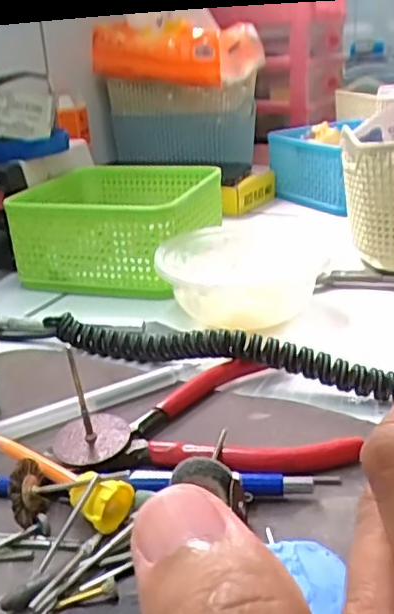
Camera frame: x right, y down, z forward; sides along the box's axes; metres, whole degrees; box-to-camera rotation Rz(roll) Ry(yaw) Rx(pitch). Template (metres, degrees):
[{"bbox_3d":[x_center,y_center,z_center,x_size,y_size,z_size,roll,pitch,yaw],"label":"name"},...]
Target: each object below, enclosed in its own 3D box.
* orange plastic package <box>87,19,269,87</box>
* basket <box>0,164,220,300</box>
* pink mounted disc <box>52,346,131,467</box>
[{"bbox_3d":[-0.027,-0.278,0.701,0.171,0.060,0.081,13,28,32],"label":"orange plastic package"},{"bbox_3d":[-0.056,-0.066,0.495,0.129,0.064,0.134,5,25,18],"label":"basket"},{"bbox_3d":[-0.045,0.042,0.263,0.031,0.041,0.031,-3,23,1],"label":"pink mounted disc"}]

